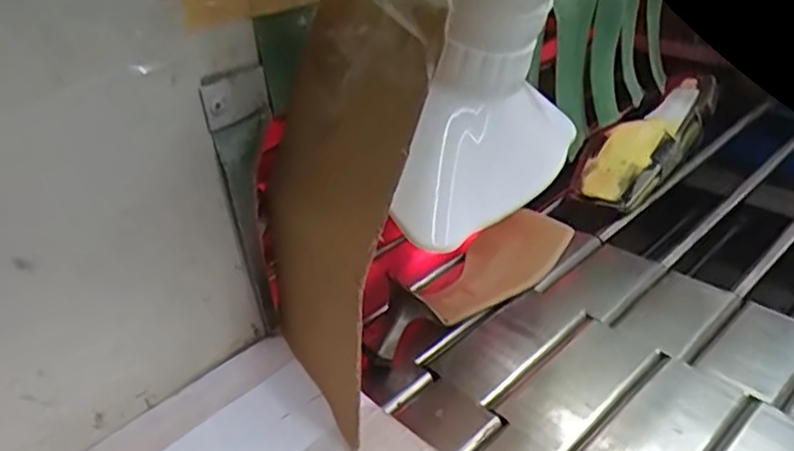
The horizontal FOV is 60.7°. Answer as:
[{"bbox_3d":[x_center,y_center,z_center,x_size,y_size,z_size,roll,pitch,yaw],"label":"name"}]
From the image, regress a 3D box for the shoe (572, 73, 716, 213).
[{"bbox_3d":[0.261,-0.085,0.704,0.085,0.069,0.211,19,39,31],"label":"shoe"}]

